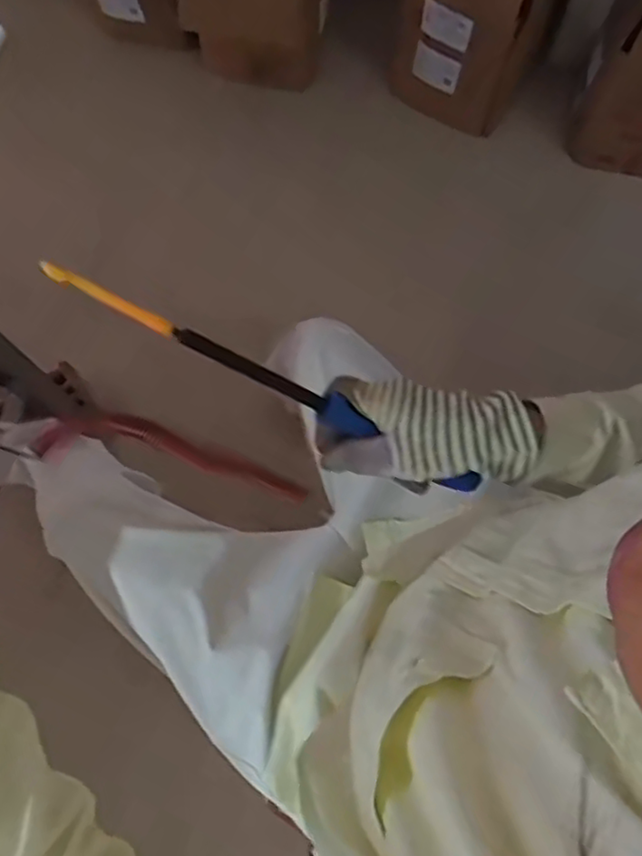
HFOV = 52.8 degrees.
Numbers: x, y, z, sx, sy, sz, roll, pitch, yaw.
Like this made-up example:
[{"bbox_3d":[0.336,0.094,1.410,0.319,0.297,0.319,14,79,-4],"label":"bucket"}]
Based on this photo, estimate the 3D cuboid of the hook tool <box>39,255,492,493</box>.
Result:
[{"bbox_3d":[-0.019,-0.023,0.400,0.302,0.014,0.017,26,73,-22],"label":"hook tool"}]

